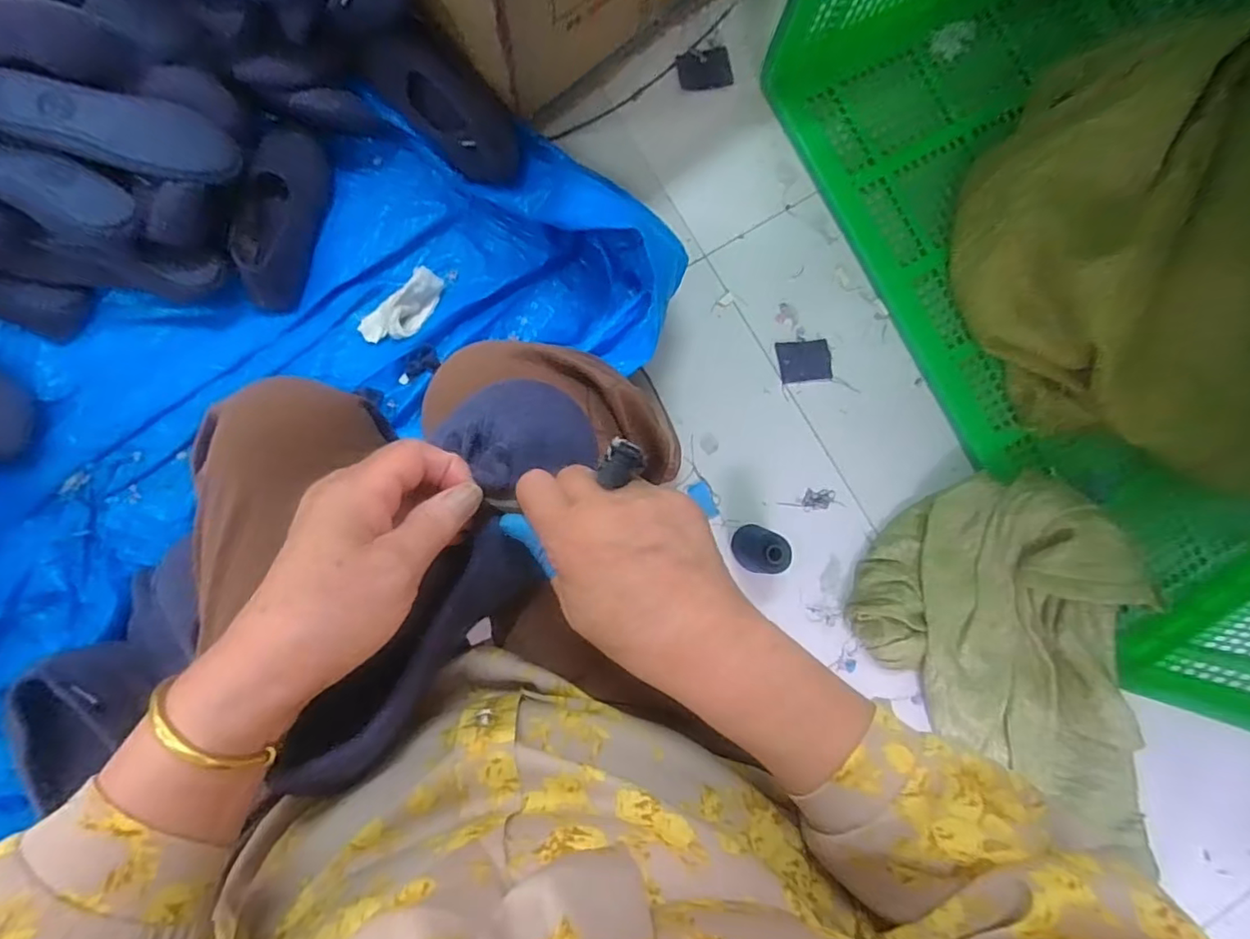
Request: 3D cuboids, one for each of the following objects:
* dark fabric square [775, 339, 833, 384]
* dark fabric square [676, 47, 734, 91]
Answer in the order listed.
[{"bbox_3d":[0.268,-0.161,0.868,0.080,0.006,0.061,-6,84,-6],"label":"dark fabric square"},{"bbox_3d":[0.122,-0.607,0.884,0.085,0.009,0.059,-15,87,-5],"label":"dark fabric square"}]

